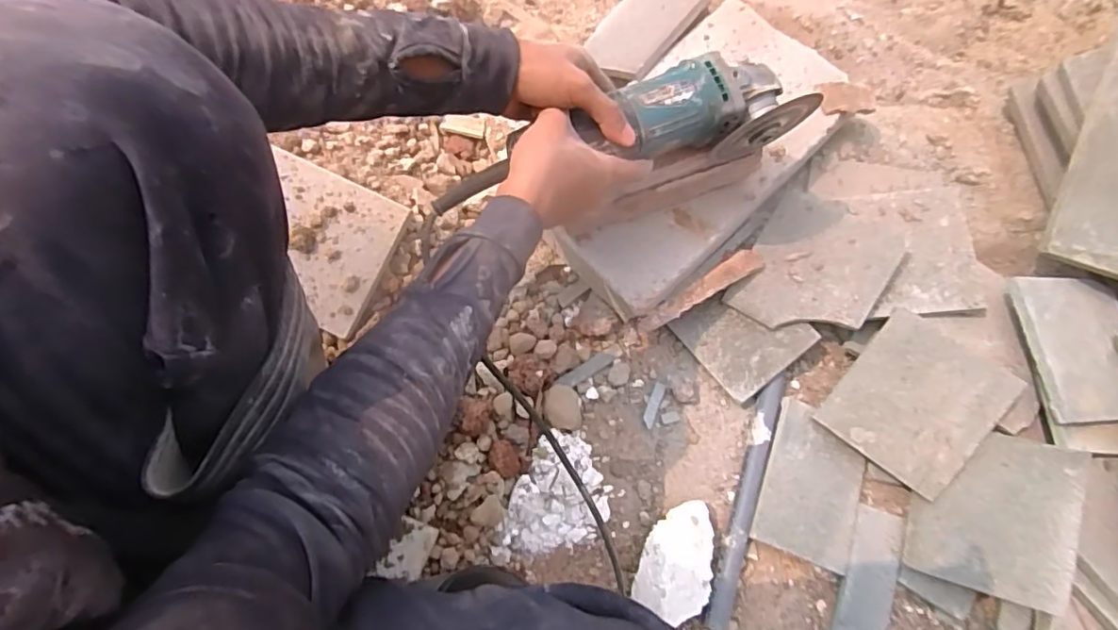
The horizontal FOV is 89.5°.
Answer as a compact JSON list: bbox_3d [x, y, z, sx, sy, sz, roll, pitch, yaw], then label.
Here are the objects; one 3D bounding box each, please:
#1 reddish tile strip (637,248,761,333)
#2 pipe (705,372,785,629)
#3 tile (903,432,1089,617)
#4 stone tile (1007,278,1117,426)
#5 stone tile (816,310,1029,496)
[{"bbox_3d":[0.152,-0.027,0.604,0.160,0.017,0.026,-30,77,-9],"label":"reddish tile strip"},{"bbox_3d":[0.194,0.186,0.582,0.022,0.017,0.261,19,75,4],"label":"pipe"},{"bbox_3d":[0.417,0.190,0.543,0.126,0.010,0.149,11,79,31],"label":"tile"},{"bbox_3d":[0.535,0.033,0.573,0.134,0.013,0.147,-1,71,-15],"label":"stone tile"},{"bbox_3d":[0.362,0.088,0.572,0.131,0.009,0.145,37,91,17],"label":"stone tile"}]

